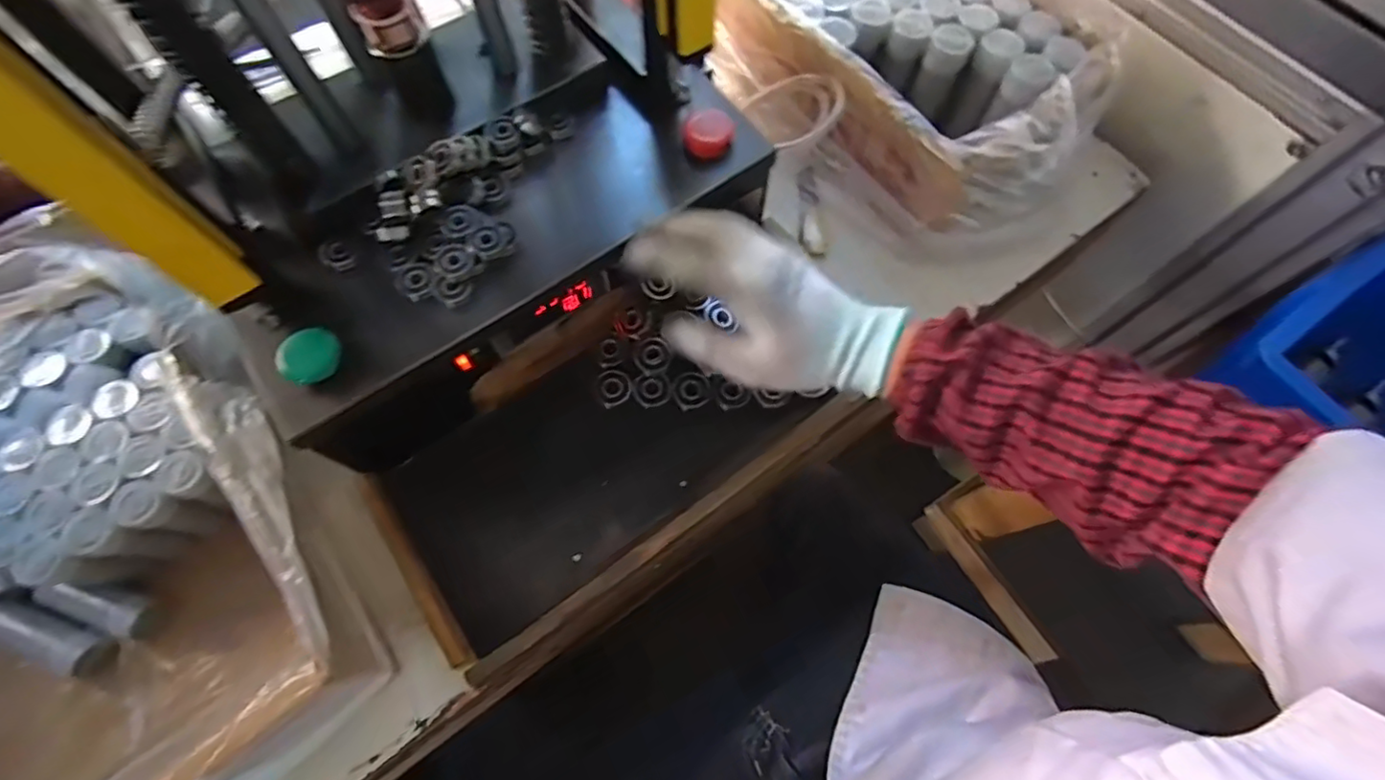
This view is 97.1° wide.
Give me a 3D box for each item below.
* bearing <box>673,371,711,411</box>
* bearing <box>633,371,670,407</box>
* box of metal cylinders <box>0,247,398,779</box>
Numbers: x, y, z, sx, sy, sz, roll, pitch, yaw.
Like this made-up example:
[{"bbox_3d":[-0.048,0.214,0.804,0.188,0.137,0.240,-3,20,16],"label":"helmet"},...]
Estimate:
[{"bbox_3d":[-0.001,0.000,0.502,0.028,0.014,0.027,0,68,-1],"label":"bearing"},{"bbox_3d":[-0.034,0.000,0.503,0.029,0.012,0.026,-27,71,-11],"label":"bearing"},{"bbox_3d":[-0.412,0.111,0.416,0.285,0.118,0.384,-36,73,-14],"label":"box of metal cylinders"}]

